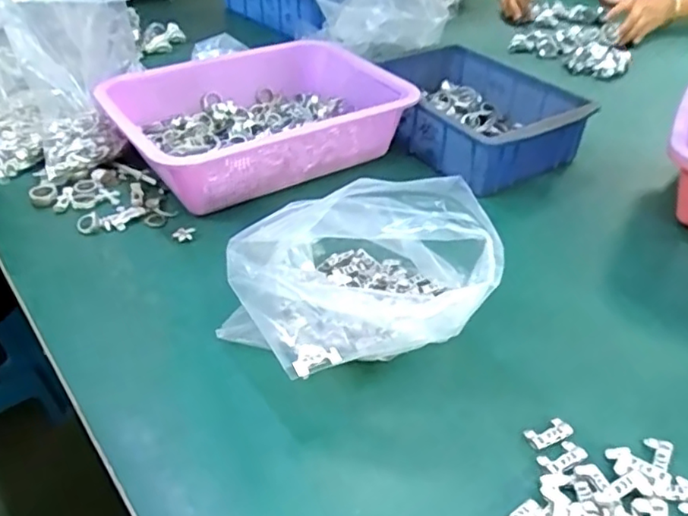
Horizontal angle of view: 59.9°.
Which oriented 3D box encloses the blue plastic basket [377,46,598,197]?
[{"bbox_3d":[0.142,-0.178,0.719,0.182,0.067,0.260,-26,46,-31],"label":"blue plastic basket"}]

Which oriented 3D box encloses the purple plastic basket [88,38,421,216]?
[{"bbox_3d":[-0.096,-0.157,0.674,0.312,0.085,0.225,-22,44,-27],"label":"purple plastic basket"}]

